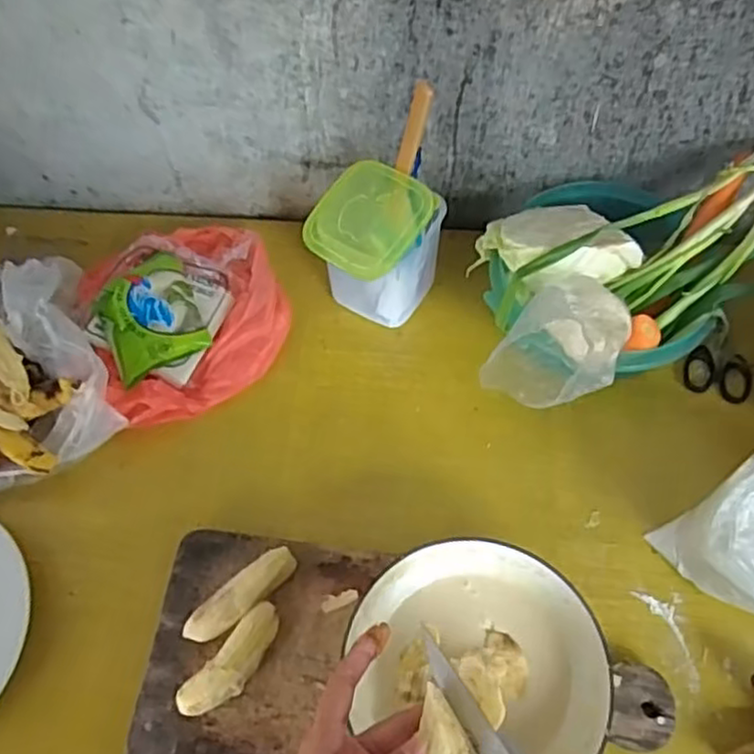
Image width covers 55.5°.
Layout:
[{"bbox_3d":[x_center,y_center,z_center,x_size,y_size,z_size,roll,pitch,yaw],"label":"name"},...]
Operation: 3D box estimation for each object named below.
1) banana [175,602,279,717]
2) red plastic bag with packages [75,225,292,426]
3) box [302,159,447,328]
[{"bbox_3d":[-0.100,0.201,0.504,0.031,0.026,0.087,37,69,18],"label":"banana"},{"bbox_3d":[-0.173,-0.065,0.647,0.170,0.070,0.177,-26,65,-12],"label":"red plastic bag with packages"},{"bbox_3d":[-0.007,-0.111,0.638,0.095,0.124,0.095,28,67,15],"label":"box"}]

